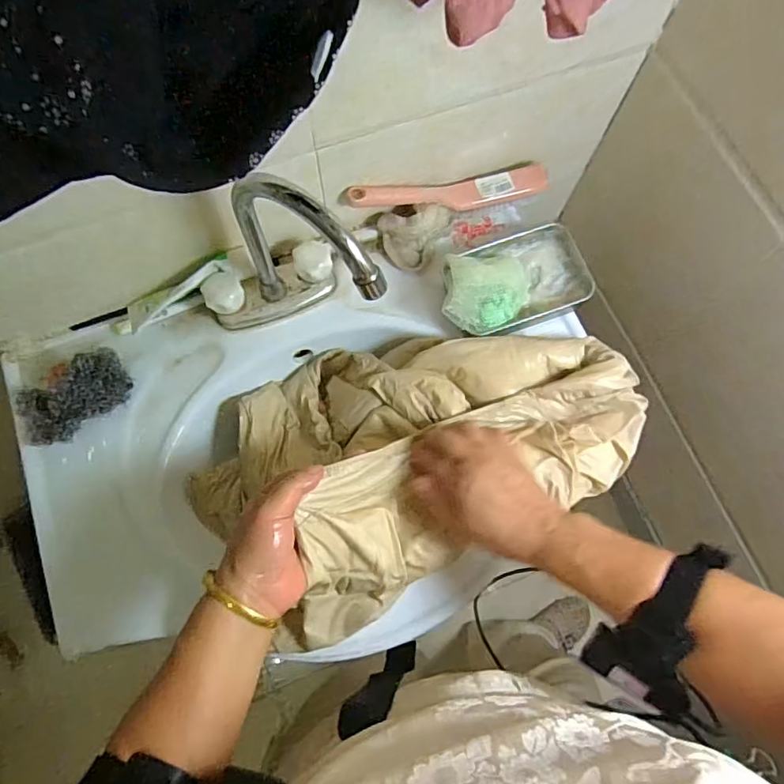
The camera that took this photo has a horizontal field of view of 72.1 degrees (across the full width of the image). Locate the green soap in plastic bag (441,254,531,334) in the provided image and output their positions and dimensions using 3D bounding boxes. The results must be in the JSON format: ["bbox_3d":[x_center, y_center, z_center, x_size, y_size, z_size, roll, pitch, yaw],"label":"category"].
[{"bbox_3d":[0.101,-0.105,0.564,0.091,0.047,0.083,0,74,-1],"label":"green soap in plastic bag"}]

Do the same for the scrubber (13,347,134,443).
[{"bbox_3d":[-0.328,0.008,0.554,0.112,0.032,0.063,-33,77,-10],"label":"scrubber"}]

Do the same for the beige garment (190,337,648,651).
[{"bbox_3d":[0.010,0.046,0.523,0.414,0.164,0.257,-27,76,-9],"label":"beige garment"}]

